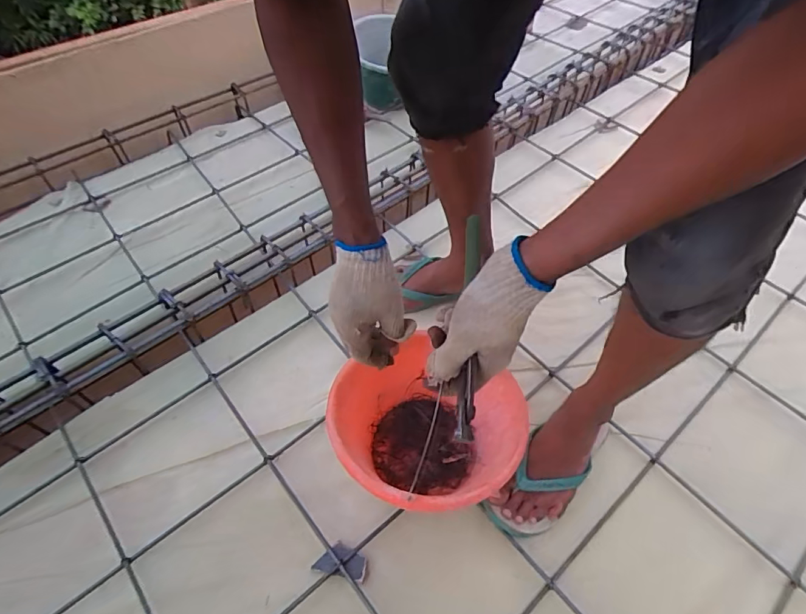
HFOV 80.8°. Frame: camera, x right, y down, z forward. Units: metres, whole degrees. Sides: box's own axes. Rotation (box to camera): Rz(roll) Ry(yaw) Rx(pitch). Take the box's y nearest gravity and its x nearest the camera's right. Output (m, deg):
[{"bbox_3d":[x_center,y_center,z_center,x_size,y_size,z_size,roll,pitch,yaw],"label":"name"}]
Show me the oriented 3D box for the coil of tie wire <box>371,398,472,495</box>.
[{"bbox_3d":[0.026,0.208,0.711,0.142,0.051,0.130,0,53,0],"label":"coil of tie wire"}]

